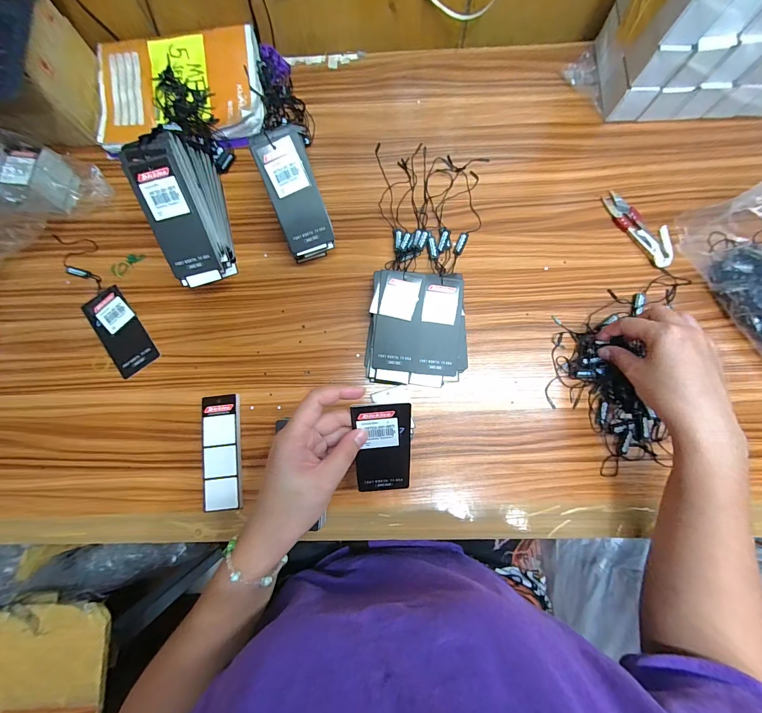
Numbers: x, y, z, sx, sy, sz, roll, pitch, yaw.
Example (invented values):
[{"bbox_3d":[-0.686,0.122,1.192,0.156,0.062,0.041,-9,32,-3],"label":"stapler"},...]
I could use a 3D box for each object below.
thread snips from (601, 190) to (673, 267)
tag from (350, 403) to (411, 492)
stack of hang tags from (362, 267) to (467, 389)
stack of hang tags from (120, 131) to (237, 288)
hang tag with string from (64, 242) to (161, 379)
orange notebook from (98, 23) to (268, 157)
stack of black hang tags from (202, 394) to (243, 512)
[{"bbox_3d":[0.306,-0.154,0.394,0.039,0.012,0.105,-33,81,-4],"label":"thread snips"},{"bbox_3d":[0.002,0.082,0.296,0.047,0.008,0.100,-3,122,-2],"label":"tag"},{"bbox_3d":[0.041,-0.030,0.374,0.108,0.029,0.121,4,81,2],"label":"stack of hang tags"},{"bbox_3d":[-0.206,-0.152,0.360,0.055,0.104,0.147,-11,81,0],"label":"stack of hang tags"},{"bbox_3d":[-0.326,-0.058,0.398,0.050,0.009,0.169,-34,82,-4],"label":"hang tag with string"},{"bbox_3d":[-0.257,-0.341,0.429,0.205,0.032,0.138,-8,81,0],"label":"orange notebook"},{"bbox_3d":[-0.169,0.102,0.361,0.038,0.015,0.117,-7,81,0],"label":"stack of black hang tags"}]

